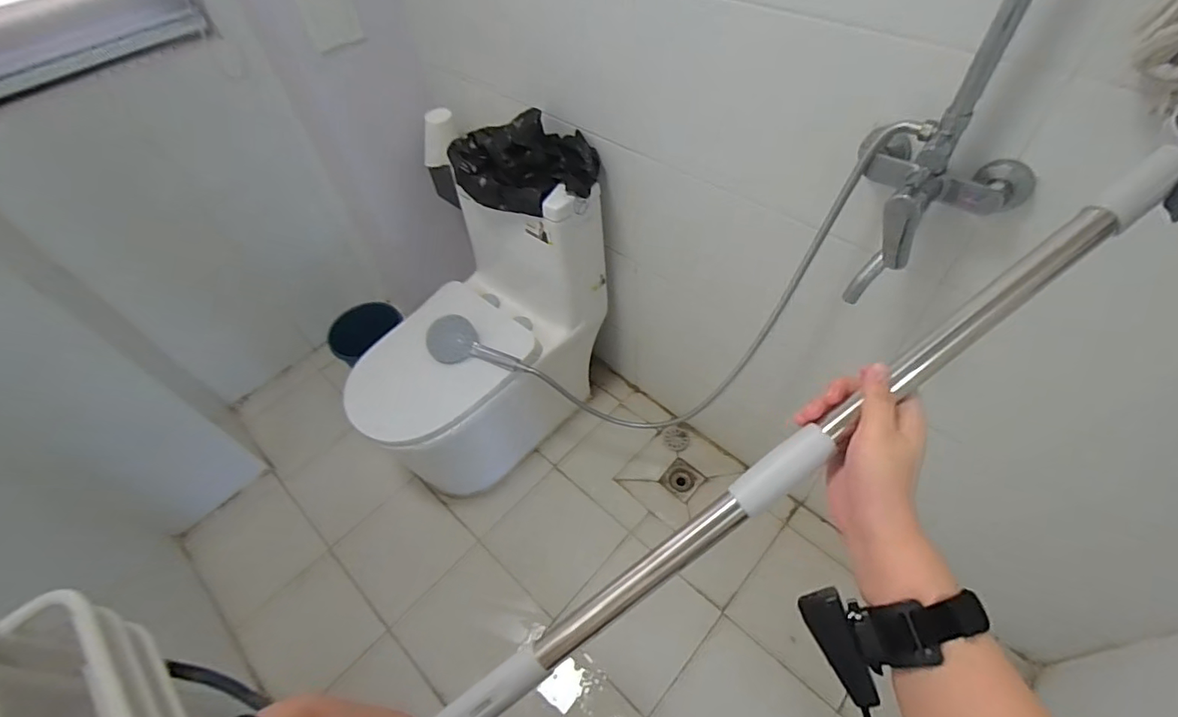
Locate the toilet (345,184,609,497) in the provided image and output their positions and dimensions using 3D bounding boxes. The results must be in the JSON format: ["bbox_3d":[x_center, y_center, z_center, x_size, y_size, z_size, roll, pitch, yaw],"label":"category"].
[{"bbox_3d":[-0.302,-0.031,1.415,0.690,0.749,0.386,-39,57,-24],"label":"toilet"}]

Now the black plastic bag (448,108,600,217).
[{"bbox_3d":[-0.137,-0.438,1.164,0.330,0.146,0.183,24,57,23],"label":"black plastic bag"}]

